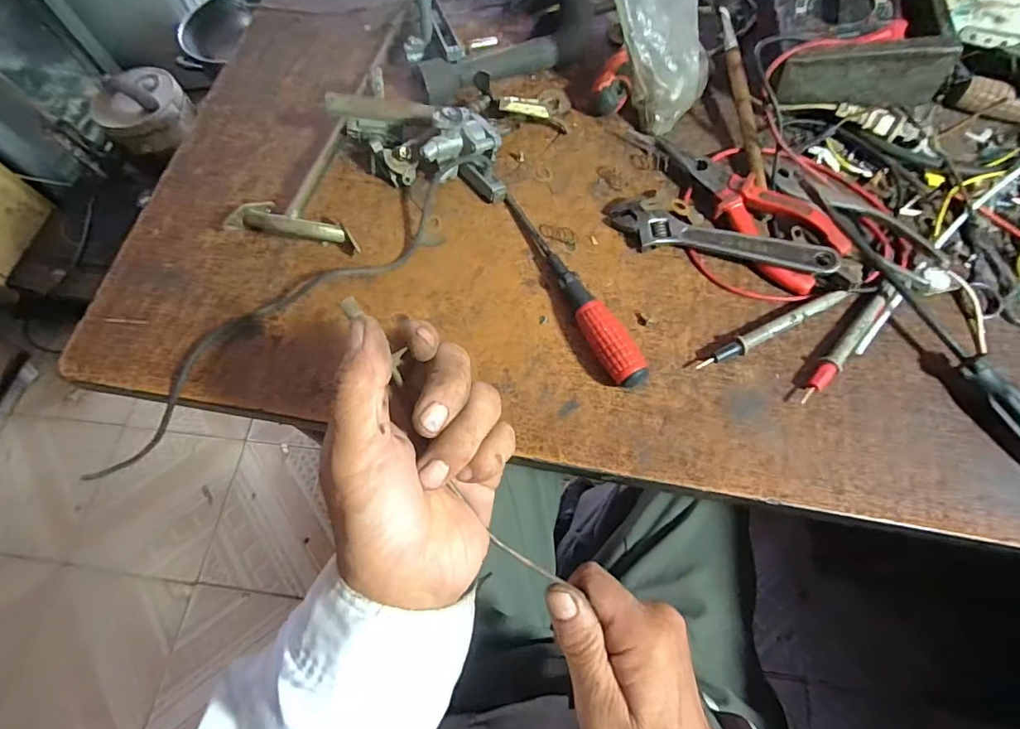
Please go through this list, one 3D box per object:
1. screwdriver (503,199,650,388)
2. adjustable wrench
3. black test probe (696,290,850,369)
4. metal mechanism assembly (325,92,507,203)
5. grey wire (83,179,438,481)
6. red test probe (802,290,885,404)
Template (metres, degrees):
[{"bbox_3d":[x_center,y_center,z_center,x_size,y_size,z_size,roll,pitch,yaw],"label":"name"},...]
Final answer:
[{"bbox_3d":[0.035,-0.054,0.327,0.021,0.021,0.163,-28,68,-9],"label":"screwdriver"},{"bbox_3d":[0.136,-0.082,0.336,0.147,0.019,0.033,23,70,13],"label":"adjustable wrench"},{"bbox_3d":[0.167,-0.022,0.317,0.107,0.011,0.010,-27,68,-8],"label":"black test probe"},{"bbox_3d":[-0.061,-0.164,0.356,0.123,0.052,0.060,12,68,8],"label":"metal mechanism assembly"},{"bbox_3d":[-0.150,-0.035,0.329,0.281,0.006,0.044,-42,70,-14],"label":"grey wire"},{"bbox_3d":[0.209,-0.012,0.312,0.011,0.011,0.095,39,74,18],"label":"red test probe"}]

